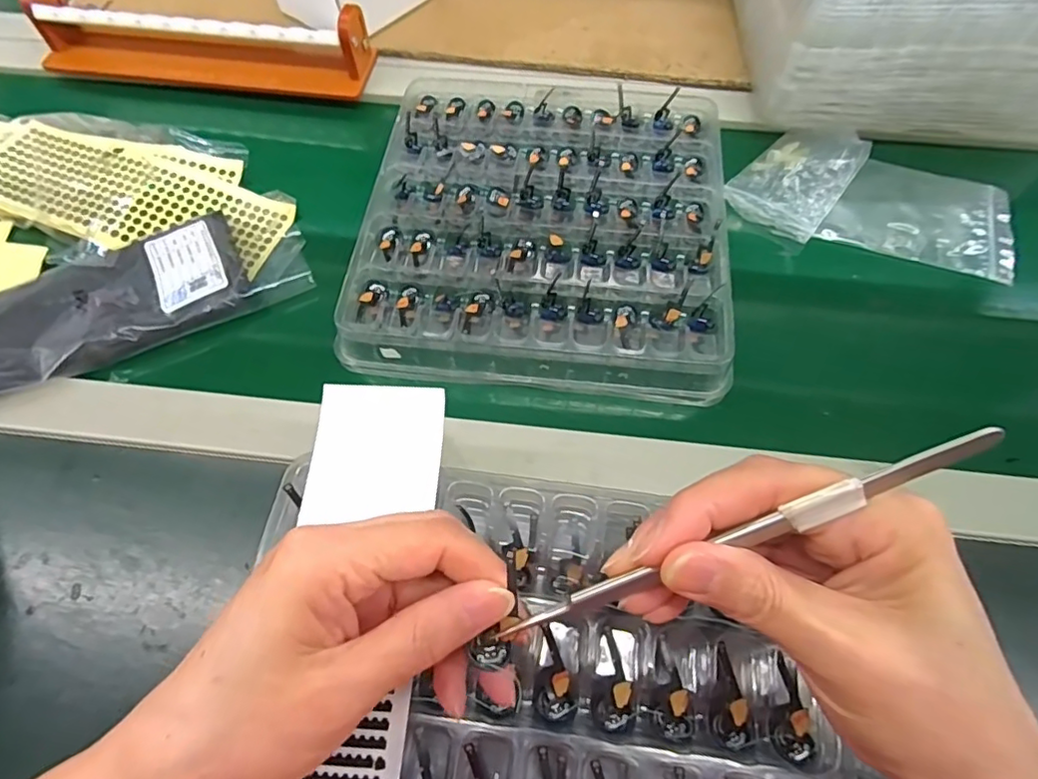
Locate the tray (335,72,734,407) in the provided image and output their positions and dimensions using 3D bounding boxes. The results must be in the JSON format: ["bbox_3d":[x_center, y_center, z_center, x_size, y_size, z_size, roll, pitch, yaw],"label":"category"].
[{"bbox_3d":[0.020,-0.129,0.420,0.250,0.031,0.266,6,63,3],"label":"tray"}]

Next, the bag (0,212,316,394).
[{"bbox_3d":[-0.282,-0.065,0.400,0.241,0.019,0.094,-23,65,-11],"label":"bag"}]

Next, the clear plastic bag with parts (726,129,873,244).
[{"bbox_3d":[0.225,-0.172,0.456,0.076,0.021,0.105,40,69,19],"label":"clear plastic bag with parts"}]

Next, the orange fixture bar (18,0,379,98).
[{"bbox_3d":[-0.282,-0.312,0.506,0.291,0.056,0.060,8,63,5],"label":"orange fixture bar"}]

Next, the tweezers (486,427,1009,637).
[{"bbox_3d":[0.059,0.046,0.167,0.150,0.009,0.007,-28,61,16],"label":"tweezers"}]

